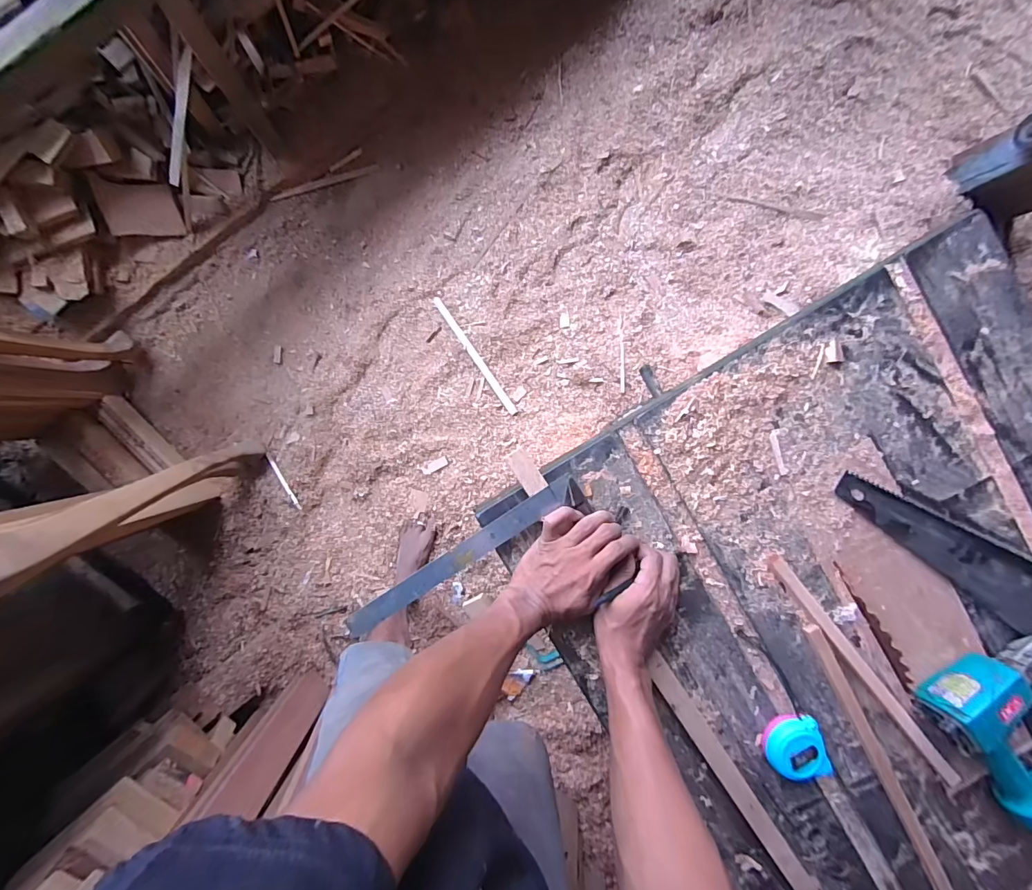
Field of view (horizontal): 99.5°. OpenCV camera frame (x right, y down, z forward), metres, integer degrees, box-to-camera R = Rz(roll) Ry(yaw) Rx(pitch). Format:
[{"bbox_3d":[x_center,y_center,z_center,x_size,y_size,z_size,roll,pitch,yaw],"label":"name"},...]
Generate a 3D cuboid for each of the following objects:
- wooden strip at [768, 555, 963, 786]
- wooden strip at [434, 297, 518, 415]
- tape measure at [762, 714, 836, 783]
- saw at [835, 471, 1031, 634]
[{"bbox_3d":[0.421,0.274,0.523,0.023,0.012,0.368,-41,96,-2],"label":"wooden strip"},{"bbox_3d":[-0.108,-0.232,1.131,0.019,0.013,0.373,-33,82,-3],"label":"wooden strip"},{"bbox_3d":[0.323,0.354,0.510,0.061,0.035,0.063,-18,95,-4],"label":"tape measure"},{"bbox_3d":[0.648,0.201,0.531,0.592,0.033,0.107,30,90,-6],"label":"saw"}]

